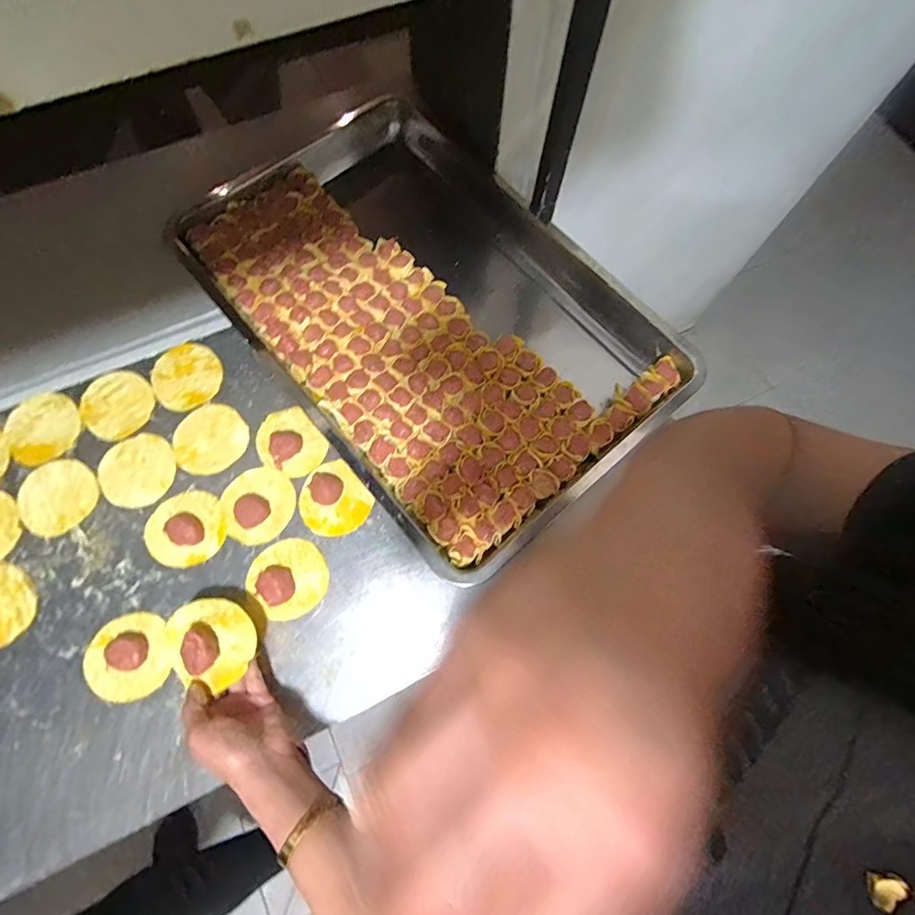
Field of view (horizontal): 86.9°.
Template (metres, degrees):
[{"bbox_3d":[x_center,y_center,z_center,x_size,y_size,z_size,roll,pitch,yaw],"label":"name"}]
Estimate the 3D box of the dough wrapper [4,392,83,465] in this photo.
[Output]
[{"bbox_3d":[-0.486,-0.037,0.567,0.079,0.004,0.089,-31,75,-12],"label":"dough wrapper"}]

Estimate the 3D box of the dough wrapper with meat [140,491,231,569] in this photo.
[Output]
[{"bbox_3d":[-0.304,0.079,0.531,0.082,0.014,0.079,1,71,-2],"label":"dough wrapper with meat"}]

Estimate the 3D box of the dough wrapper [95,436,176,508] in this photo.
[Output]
[{"bbox_3d":[-0.368,0.015,0.556,0.081,0.005,0.083,1,71,-2],"label":"dough wrapper"}]

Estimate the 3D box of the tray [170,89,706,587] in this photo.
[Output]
[{"bbox_3d":[-0.047,-0.195,0.605,0.387,0.062,0.611,-39,76,-14],"label":"tray"}]

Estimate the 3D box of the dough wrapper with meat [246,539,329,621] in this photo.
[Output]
[{"bbox_3d":[-0.181,0.128,0.516,0.079,0.022,0.079,1,71,-2],"label":"dough wrapper with meat"}]

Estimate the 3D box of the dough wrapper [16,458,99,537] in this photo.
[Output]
[{"bbox_3d":[-0.448,0.044,0.542,0.080,0.004,0.082,1,74,-4],"label":"dough wrapper"}]

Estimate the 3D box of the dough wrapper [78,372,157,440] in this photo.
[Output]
[{"bbox_3d":[-0.408,-0.065,0.578,0.084,0.004,0.080,1,71,-2],"label":"dough wrapper"}]

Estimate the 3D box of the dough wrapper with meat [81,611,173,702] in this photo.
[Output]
[{"bbox_3d":[-0.339,0.202,0.489,0.078,0.016,0.080,-11,71,-6],"label":"dough wrapper with meat"}]

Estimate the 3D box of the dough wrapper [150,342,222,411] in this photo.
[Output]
[{"bbox_3d":[-0.333,-0.102,0.593,0.079,0.005,0.084,1,71,-2],"label":"dough wrapper"}]

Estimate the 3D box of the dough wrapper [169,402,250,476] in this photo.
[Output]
[{"bbox_3d":[-0.291,-0.021,0.569,0.082,0.006,0.084,1,71,-2],"label":"dough wrapper"}]

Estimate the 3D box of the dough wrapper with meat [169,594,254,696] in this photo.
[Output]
[{"bbox_3d":[-0.231,0.172,0.448,0.075,0.036,0.075,1,71,-2],"label":"dough wrapper with meat"}]

